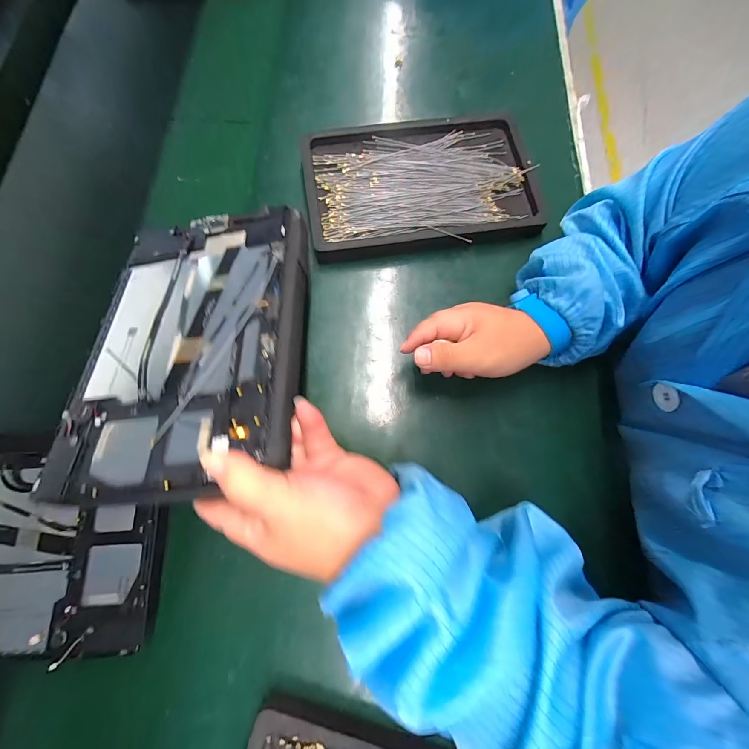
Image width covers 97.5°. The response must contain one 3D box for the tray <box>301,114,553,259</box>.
[{"bbox_3d":[0.049,-0.205,0.364,0.244,0.031,0.162,-10,74,-4],"label":"tray"}]

